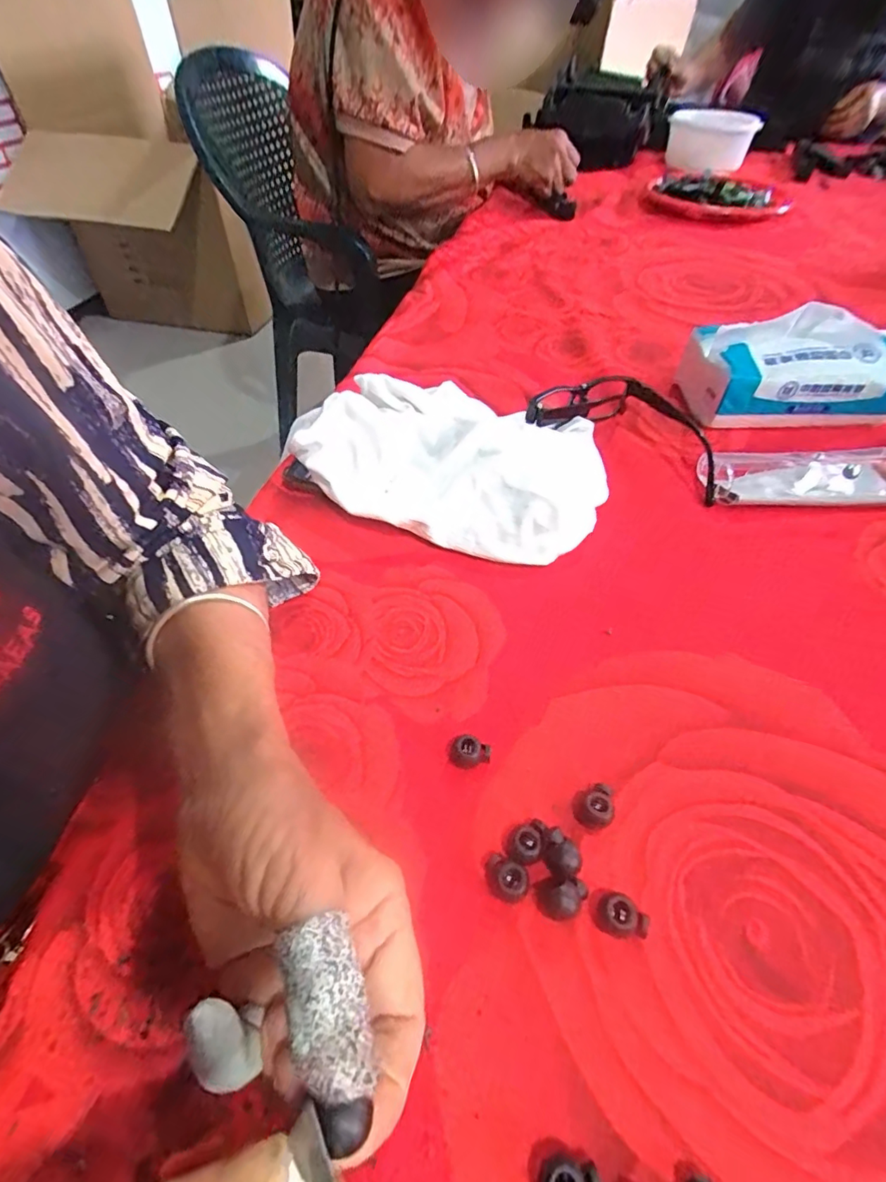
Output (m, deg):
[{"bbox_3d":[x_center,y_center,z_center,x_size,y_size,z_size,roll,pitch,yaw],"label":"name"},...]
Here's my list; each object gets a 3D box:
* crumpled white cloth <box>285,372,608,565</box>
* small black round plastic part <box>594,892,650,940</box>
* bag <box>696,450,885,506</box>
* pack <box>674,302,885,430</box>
[{"bbox_3d":[0.007,-0.104,0.396,0.226,0.043,0.165,13,50,13],"label":"crumpled white cloth"},{"bbox_3d":[0.072,0.131,0.209,0.020,0.012,0.013,27,54,22],"label":"small black round plastic part"},{"bbox_3d":[0.280,-0.088,0.385,0.158,0.027,0.052,-1,49,0],"label":"bag"},{"bbox_3d":[0.299,-0.194,0.444,0.165,0.081,0.089,2,49,3],"label":"pack"}]

